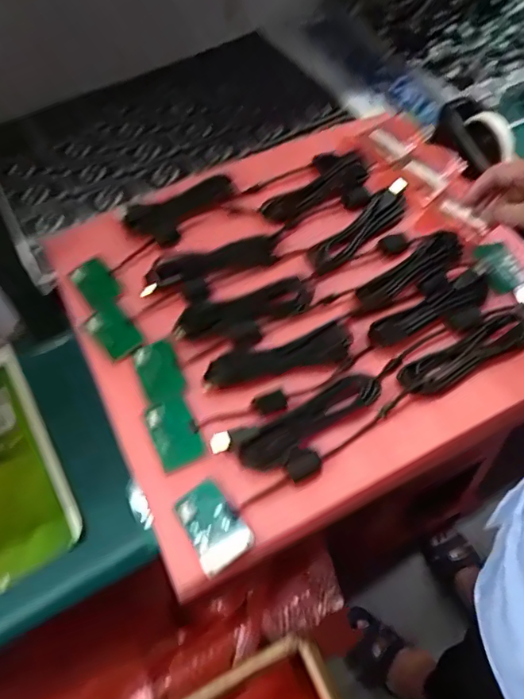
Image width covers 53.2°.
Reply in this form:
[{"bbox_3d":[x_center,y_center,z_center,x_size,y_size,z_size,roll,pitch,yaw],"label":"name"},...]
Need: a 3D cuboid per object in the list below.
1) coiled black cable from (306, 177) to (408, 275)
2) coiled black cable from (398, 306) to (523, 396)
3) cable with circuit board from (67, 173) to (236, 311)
[{"bbox_3d":[0.116,-0.142,0.599,0.162,0.017,0.040,-41,67,-18],"label":"coiled black cable"},{"bbox_3d":[0.202,0.000,0.510,0.154,0.015,0.043,-27,63,-12],"label":"coiled black cable"},{"bbox_3d":[-0.126,-0.141,0.603,0.065,0.023,0.223,38,69,21],"label":"cable with circuit board"}]

